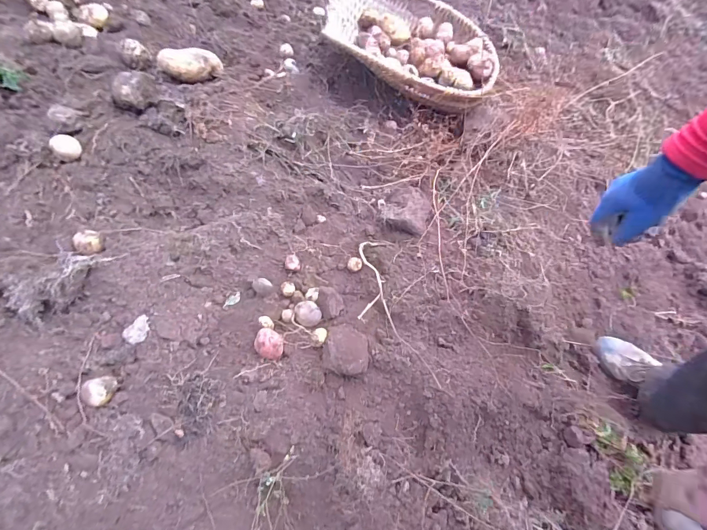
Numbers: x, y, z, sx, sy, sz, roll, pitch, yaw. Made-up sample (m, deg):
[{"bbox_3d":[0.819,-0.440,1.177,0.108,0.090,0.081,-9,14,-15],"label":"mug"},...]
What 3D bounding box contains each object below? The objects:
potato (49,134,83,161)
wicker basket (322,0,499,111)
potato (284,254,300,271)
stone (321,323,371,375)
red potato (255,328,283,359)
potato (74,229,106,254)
[{"bbox_3d":[-0.619,-0.253,0.783,0.056,0.042,0.051,-40,63,-21],"label":"potato"},{"bbox_3d":[0.185,-0.689,1.159,0.558,0.190,0.438,9,58,-12],"label":"wicker basket"},{"bbox_3d":[-0.142,-0.007,0.832,0.033,0.021,0.040,-17,58,-8],"label":"potato"},{"bbox_3d":[-0.013,0.162,0.735,0.090,0.068,0.111,5,57,6],"label":"stone"},{"bbox_3d":[-0.167,0.155,0.723,0.065,0.039,0.054,29,63,20],"label":"red potato"},{"bbox_3d":[-0.519,-0.044,0.713,0.044,0.032,0.046,-1,57,2],"label":"potato"}]

